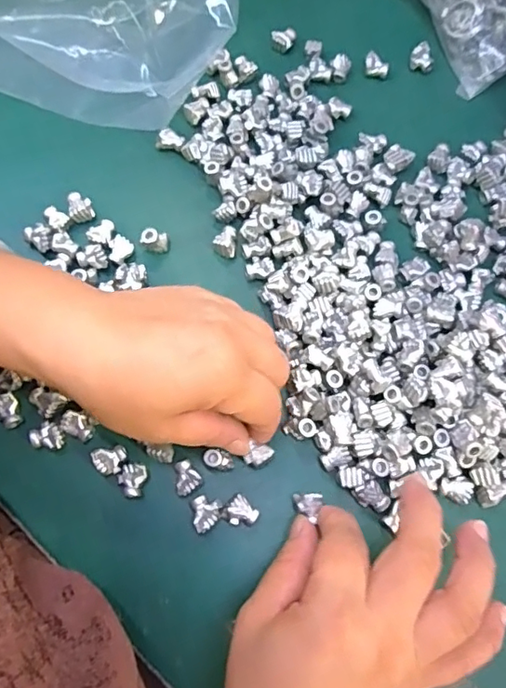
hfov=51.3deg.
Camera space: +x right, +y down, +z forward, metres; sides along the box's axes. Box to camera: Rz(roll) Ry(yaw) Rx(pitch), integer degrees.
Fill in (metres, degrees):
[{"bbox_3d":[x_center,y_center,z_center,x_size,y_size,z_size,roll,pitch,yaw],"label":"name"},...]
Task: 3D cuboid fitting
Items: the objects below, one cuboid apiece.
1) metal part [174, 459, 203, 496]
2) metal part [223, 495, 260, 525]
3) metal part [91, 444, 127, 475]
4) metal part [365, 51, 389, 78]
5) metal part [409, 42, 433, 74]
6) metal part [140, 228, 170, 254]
[{"bbox_3d":[-0.035,0.071,0.280,0.014,0.009,0.017,-22,74,-8],"label":"metal part"},{"bbox_3d":[-0.006,0.089,0.275,0.015,0.011,0.014,42,76,11],"label":"metal part"},{"bbox_3d":[-0.076,0.062,0.280,0.018,0.008,0.014,-17,73,-7],"label":"metal part"},{"bbox_3d":[0.088,-0.198,0.374,0.017,0.011,0.011,18,72,4],"label":"metal part"},{"bbox_3d":[0.122,-0.208,0.379,0.015,0.011,0.018,-1,72,-2],"label":"metal part"},{"bbox_3d":[-0.060,-0.063,0.320,0.016,0.019,0.011,-7,72,-4],"label":"metal part"}]

